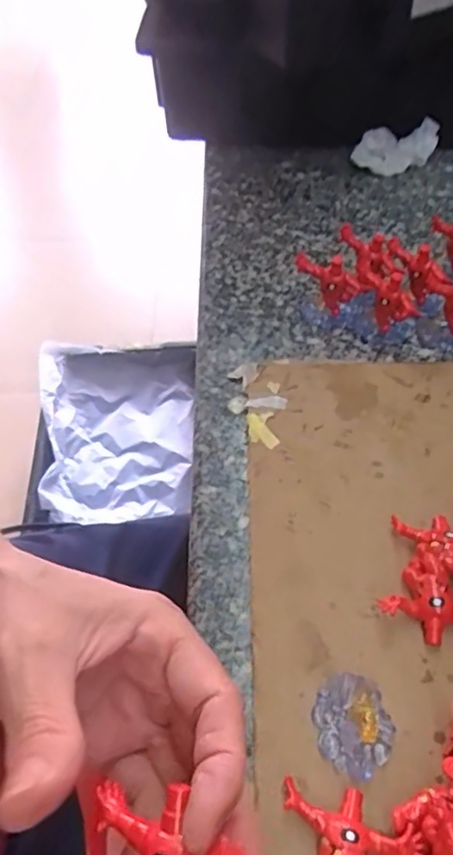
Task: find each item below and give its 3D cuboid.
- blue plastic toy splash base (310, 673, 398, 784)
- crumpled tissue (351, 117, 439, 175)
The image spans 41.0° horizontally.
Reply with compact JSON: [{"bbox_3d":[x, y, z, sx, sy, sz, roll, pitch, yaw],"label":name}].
[{"bbox_3d":[0.052,0.121,0.248,0.030,0.005,0.037,-18,51,-12],"label":"blue plastic toy splash base"},{"bbox_3d":[0.159,-0.254,0.550,0.081,0.034,0.031,-19,51,-13],"label":"crumpled tissue"}]

